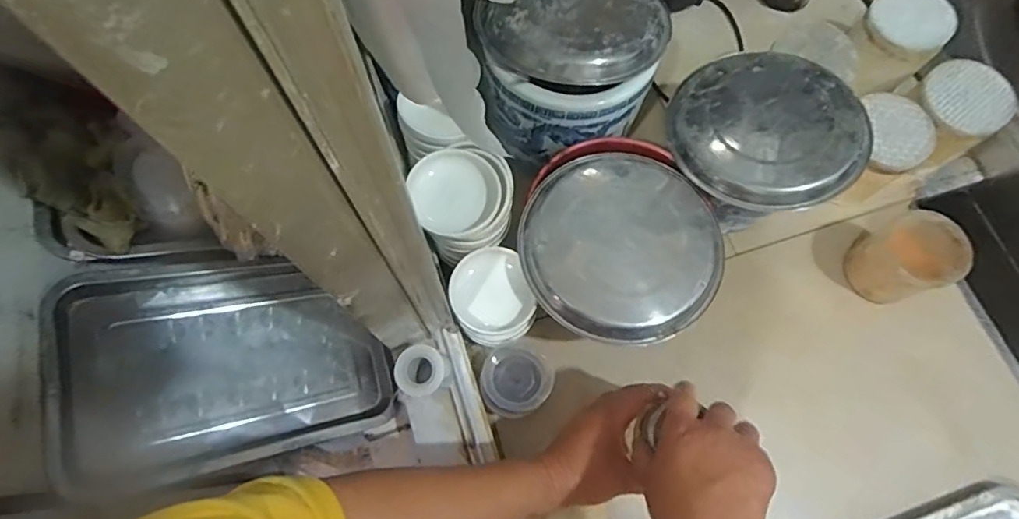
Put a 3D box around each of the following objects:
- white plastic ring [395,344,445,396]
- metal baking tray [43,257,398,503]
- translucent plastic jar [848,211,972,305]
[{"bbox_3d":[-0.088,0.111,0.534,0.045,0.033,0.046,0,71,-1],"label":"white plastic ring"},{"bbox_3d":[-0.277,0.098,0.547,0.289,0.030,0.198,-8,73,-34],"label":"metal baking tray"},{"bbox_3d":[0.452,-0.001,0.622,0.088,0.093,0.084,0,71,-1],"label":"translucent plastic jar"}]

